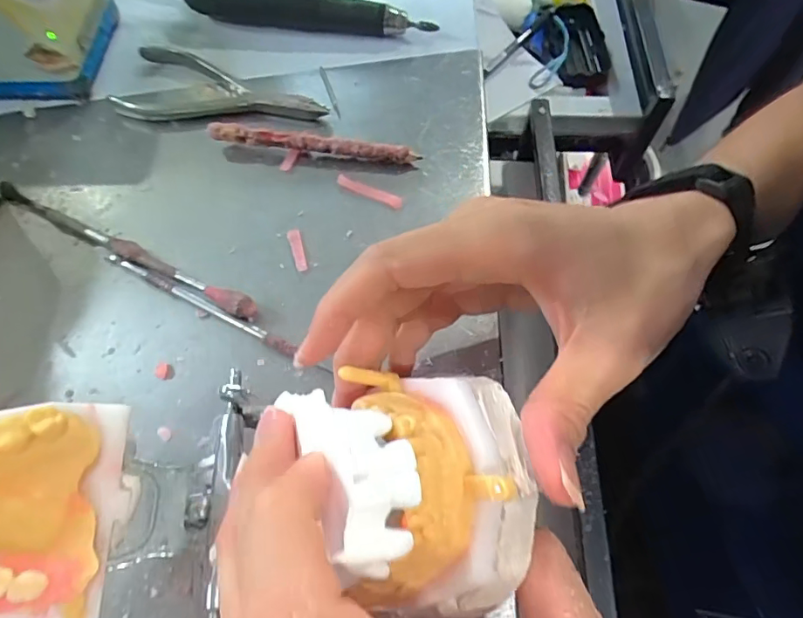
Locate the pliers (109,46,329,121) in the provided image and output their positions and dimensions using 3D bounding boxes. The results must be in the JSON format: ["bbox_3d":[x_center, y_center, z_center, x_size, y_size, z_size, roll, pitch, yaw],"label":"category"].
[{"bbox_3d":[-0.109,-0.138,0.316,0.127,0.010,0.053,6,65,4],"label":"pliers"}]

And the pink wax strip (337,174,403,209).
[{"bbox_3d":[-0.018,-0.066,0.284,0.039,0.004,0.006,21,67,11],"label":"pink wax strip"}]

